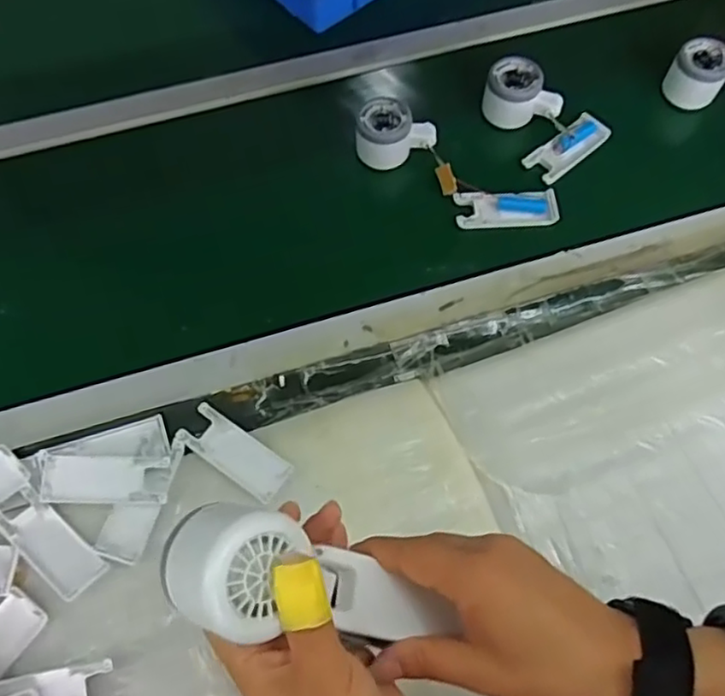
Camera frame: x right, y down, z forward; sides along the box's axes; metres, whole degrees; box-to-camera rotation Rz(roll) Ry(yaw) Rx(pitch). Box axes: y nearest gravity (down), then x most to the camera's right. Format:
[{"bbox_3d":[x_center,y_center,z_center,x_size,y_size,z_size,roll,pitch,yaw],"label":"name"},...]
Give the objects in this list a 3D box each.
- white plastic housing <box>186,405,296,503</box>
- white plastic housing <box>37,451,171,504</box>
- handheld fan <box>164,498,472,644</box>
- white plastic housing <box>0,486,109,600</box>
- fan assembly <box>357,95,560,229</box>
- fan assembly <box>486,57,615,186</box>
[{"bbox_3d":[-0.109,0.090,0.548,0.101,0.011,0.039,35,70,14],"label":"white plastic housing"},{"bbox_3d":[-0.217,0.109,0.531,0.108,0.012,0.038,1,65,0],"label":"white plastic housing"},{"bbox_3d":[-0.027,0.118,0.309,0.141,0.042,0.059,21,66,-21],"label":"handheld fan"},{"bbox_3d":[-0.253,0.158,0.512,0.099,0.012,0.039,37,70,15],"label":"white plastic housing"},{"bbox_3d":[0.094,-0.183,0.656,0.223,0.038,0.079,28,68,12],"label":"fan assembly"},{"bbox_3d":[0.198,-0.258,0.692,0.097,0.050,0.130,-36,71,-16],"label":"fan assembly"}]

